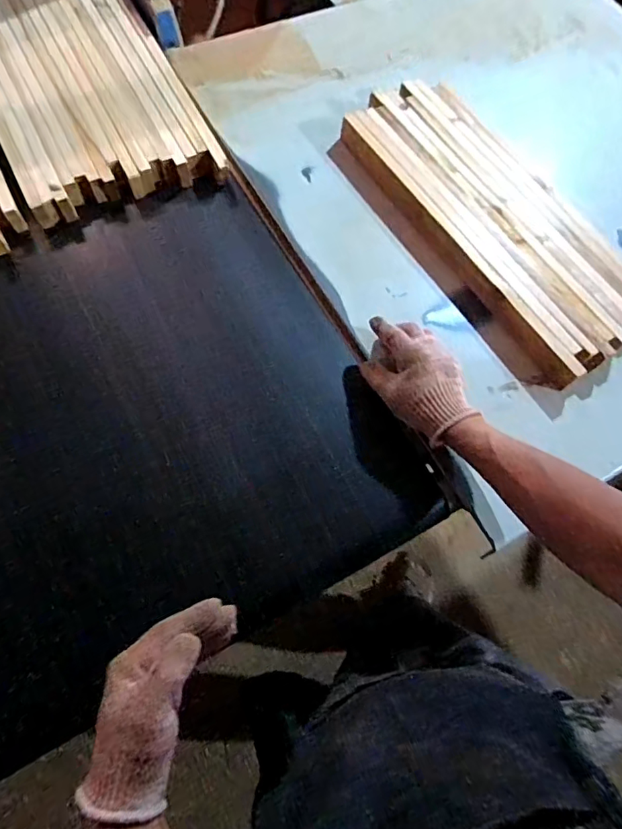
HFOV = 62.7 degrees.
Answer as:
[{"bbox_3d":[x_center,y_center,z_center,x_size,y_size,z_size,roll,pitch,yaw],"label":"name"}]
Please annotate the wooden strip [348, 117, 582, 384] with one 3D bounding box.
[{"bbox_3d":[0.191,-0.234,0.698,0.039,0.050,0.481,-29,74,-17],"label":"wooden strip"}]

